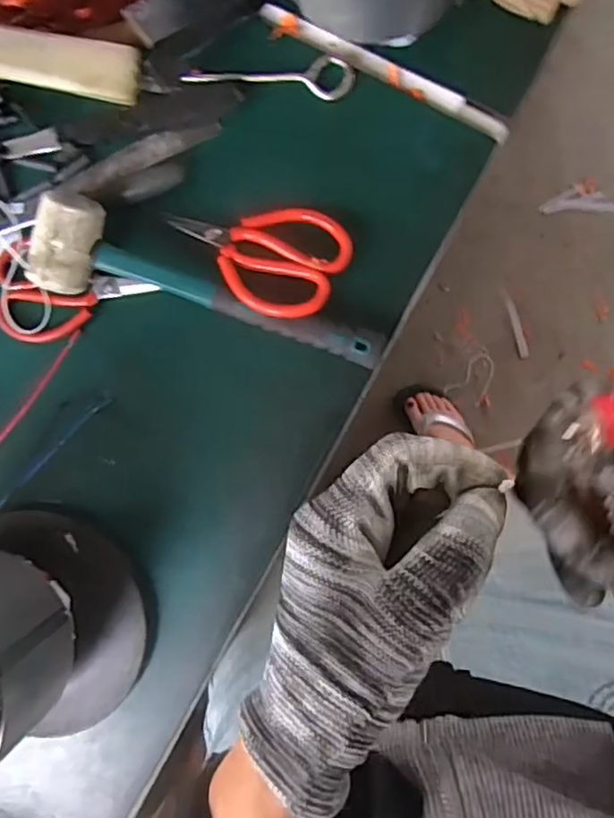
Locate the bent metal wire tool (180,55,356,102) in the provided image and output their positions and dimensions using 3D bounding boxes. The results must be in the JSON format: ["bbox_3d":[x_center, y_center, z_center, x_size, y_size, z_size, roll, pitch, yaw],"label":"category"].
[{"bbox_3d":[-0.032,-0.262,0.512,0.137,0.014,0.028,2,95,7],"label":"bent metal wire tool"}]

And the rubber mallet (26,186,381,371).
[{"bbox_3d":[-0.075,-0.098,0.505,0.277,0.057,0.071,16,95,6],"label":"rubber mallet"}]

